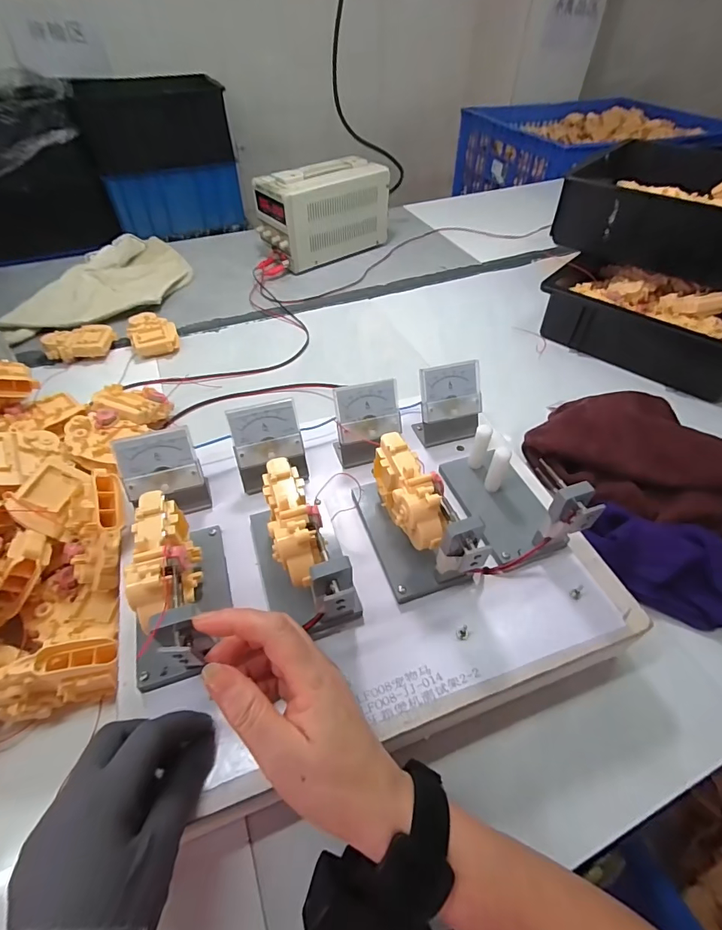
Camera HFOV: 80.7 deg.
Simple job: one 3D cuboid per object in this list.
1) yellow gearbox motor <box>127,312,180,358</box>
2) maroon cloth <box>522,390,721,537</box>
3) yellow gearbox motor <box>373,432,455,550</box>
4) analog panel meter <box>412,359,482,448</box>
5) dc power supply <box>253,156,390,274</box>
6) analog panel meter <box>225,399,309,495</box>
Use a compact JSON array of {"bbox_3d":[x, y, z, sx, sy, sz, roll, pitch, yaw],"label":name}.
[{"bbox_3d":[-0.335,-0.211,0.687,0.069,0.037,0.091,-21,52,-18],"label":"yellow gearbox motor"},{"bbox_3d":[0.361,0.013,0.484,0.308,0.065,0.173,31,56,24],"label":"maroon cloth"},{"bbox_3d":[0.038,0.021,0.344,0.043,0.040,0.096,-16,51,-14],"label":"yellow gearbox motor"},{"bbox_3d":[0.094,-0.064,0.447,0.065,0.073,0.039,-12,50,-10],"label":"analog panel meter"},{"bbox_3d":[-0.073,-0.519,0.886,0.266,0.158,0.102,-30,55,-24],"label":"dc power supply"},{"bbox_3d":[-0.087,-0.019,0.400,0.063,0.067,0.041,-14,50,-13],"label":"analog panel meter"}]

